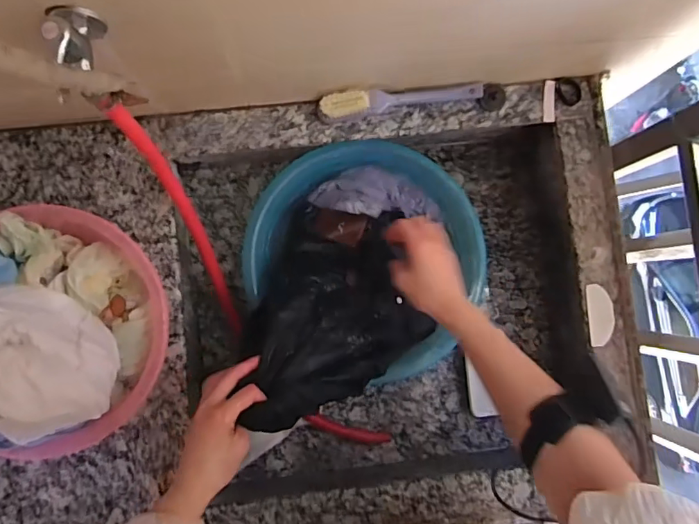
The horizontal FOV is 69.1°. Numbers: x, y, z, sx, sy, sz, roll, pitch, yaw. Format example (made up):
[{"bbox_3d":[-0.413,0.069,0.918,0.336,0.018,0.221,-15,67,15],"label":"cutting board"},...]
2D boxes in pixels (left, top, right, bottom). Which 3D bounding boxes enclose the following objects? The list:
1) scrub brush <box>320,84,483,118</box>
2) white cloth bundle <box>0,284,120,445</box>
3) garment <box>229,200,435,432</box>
[{"bbox_3d":[0.071,-0.222,0.678,0.216,0.057,0.029,-11,87,-3],"label":"scrub brush"},{"bbox_3d":[-0.330,0.096,0.522,0.130,0.092,0.171,-19,88,-4],"label":"white cloth bundle"},{"bbox_3d":[-0.026,0.045,0.686,0.251,0.174,0.259,0,85,-3],"label":"garment"}]

